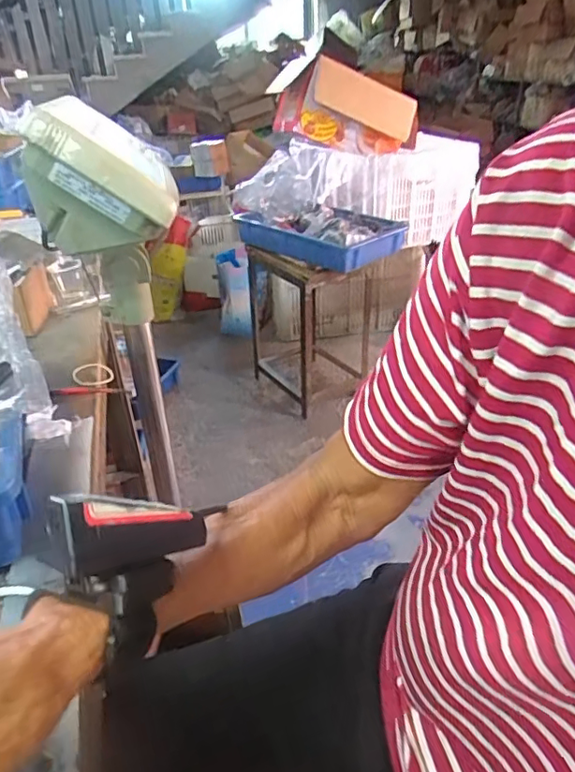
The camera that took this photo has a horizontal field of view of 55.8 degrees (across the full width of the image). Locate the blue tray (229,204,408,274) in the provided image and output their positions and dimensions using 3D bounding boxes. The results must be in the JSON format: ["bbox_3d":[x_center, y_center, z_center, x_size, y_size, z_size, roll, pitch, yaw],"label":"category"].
[{"bbox_3d":[0.089,-0.439,1.551,0.451,0.093,0.287,22,38,34],"label":"blue tray"}]

